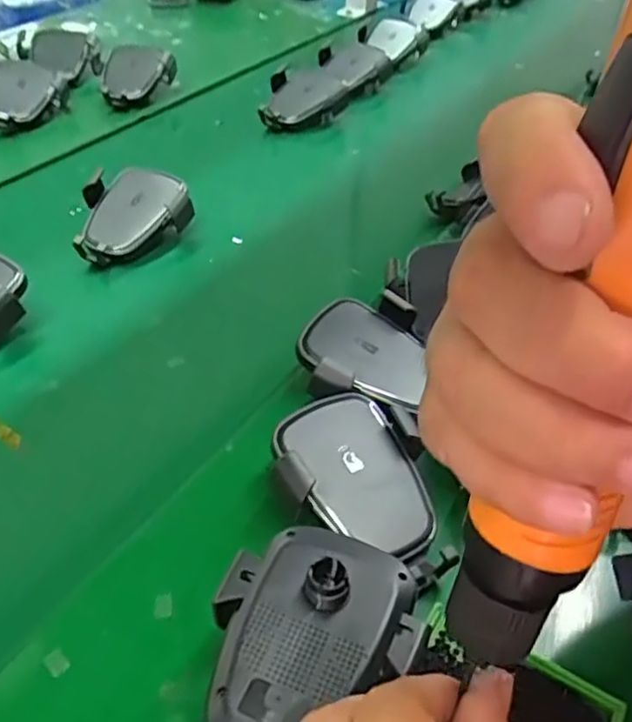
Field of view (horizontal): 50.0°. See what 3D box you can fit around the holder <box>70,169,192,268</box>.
[{"bbox_3d":[-0.163,-0.125,0.589,0.099,0.050,0.080,-17,46,-19],"label":"holder"}]

